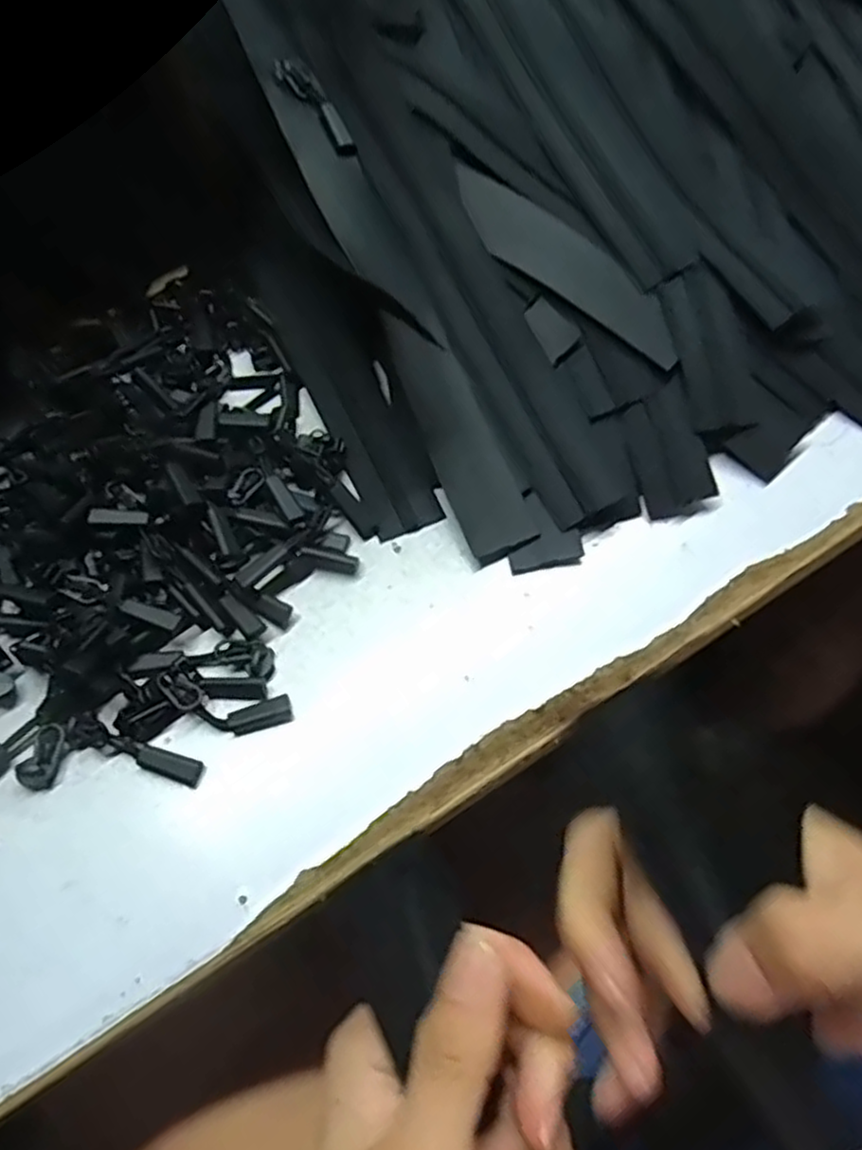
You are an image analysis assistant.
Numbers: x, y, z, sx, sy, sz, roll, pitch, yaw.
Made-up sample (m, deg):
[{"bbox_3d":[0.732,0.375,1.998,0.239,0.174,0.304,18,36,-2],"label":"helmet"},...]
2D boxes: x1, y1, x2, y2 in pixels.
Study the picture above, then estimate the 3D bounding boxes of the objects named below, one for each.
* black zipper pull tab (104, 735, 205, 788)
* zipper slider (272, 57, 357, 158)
[{"bbox_3d":[-0.103,0.068,0.270,0.039,0.004,0.010,17,66,9],"label":"black zipper pull tab"},{"bbox_3d":[-0.054,-0.220,0.343,0.015,0.004,0.060,-33,81,-14],"label":"zipper slider"}]

